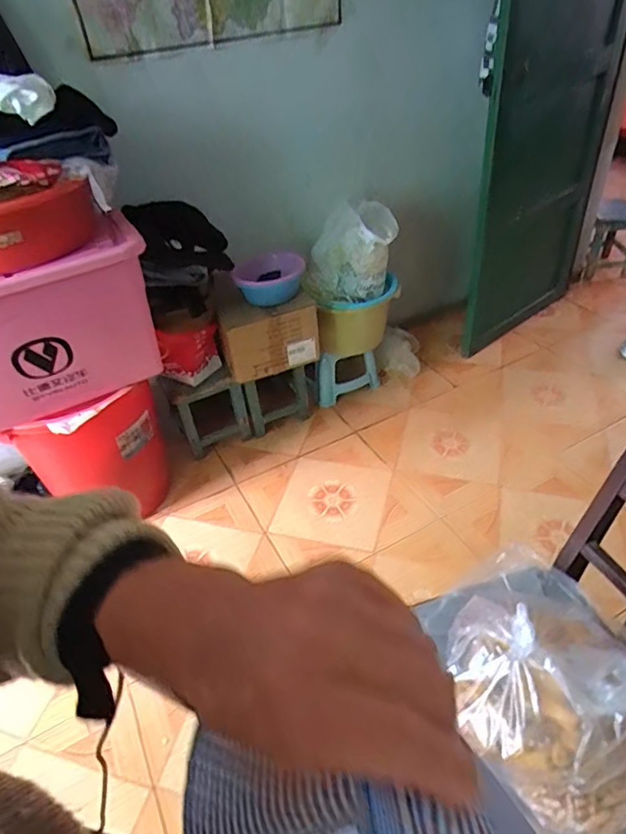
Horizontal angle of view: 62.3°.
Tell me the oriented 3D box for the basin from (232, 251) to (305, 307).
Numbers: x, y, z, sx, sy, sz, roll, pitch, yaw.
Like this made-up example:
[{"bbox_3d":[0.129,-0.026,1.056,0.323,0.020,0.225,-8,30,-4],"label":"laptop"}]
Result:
[{"bbox_3d":[-0.130,-0.415,1.563,0.210,0.093,0.234,-8,40,-1],"label":"basin"}]

